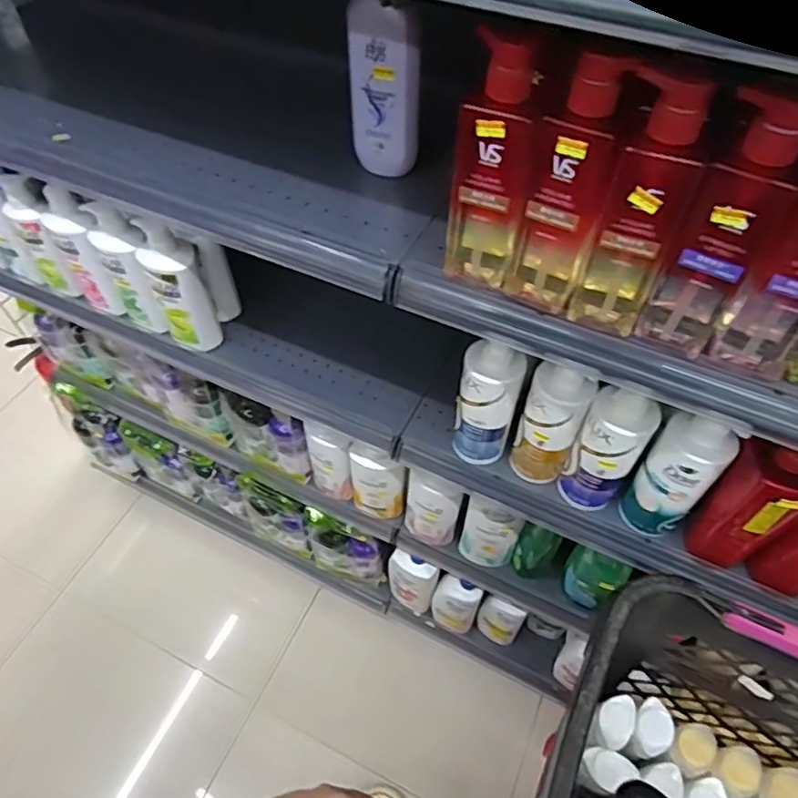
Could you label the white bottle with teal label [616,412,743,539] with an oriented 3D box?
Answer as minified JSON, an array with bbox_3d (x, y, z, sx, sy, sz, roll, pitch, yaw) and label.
[{"bbox_3d":[0.339,0.094,0.719,0.085,0.205,0.065,34,61,21],"label":"white bottle with teal label"}]

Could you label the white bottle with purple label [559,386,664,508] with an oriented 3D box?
[{"bbox_3d":[0.255,0.068,0.733,0.075,0.209,0.056,30,60,19],"label":"white bottle with purple label"}]

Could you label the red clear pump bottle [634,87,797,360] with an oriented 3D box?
[{"bbox_3d":[0.254,-0.123,0.467,0.063,0.222,0.046,26,59,17],"label":"red clear pump bottle"}]

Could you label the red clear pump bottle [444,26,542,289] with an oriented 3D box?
[{"bbox_3d":[0.081,-0.190,0.514,0.075,0.212,0.042,11,56,7],"label":"red clear pump bottle"}]

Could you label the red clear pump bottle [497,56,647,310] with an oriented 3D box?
[{"bbox_3d":[0.139,-0.169,0.499,0.073,0.215,0.045,17,56,11],"label":"red clear pump bottle"}]

